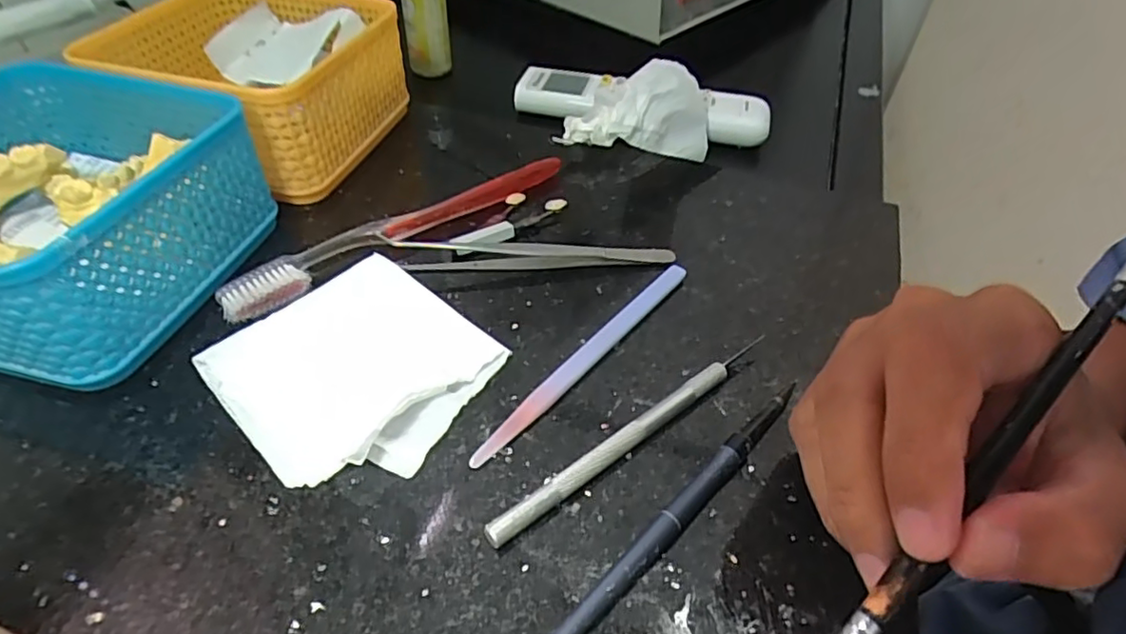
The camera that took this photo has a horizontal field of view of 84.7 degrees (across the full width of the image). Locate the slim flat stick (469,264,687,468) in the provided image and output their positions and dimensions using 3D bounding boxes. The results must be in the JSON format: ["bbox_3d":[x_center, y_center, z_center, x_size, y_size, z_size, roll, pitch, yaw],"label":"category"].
[{"bbox_3d":[0.012,0.015,0.262,0.011,0.005,0.137,32,52,25],"label":"slim flat stick"}]

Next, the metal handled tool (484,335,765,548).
[{"bbox_3d":[0.027,0.042,0.234,0.134,0.009,0.010,-29,54,-28],"label":"metal handled tool"}]

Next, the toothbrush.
[{"bbox_3d":[-0.077,-0.046,0.310,0.184,0.015,0.019,-29,53,-28],"label":"toothbrush"}]

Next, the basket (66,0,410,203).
[{"bbox_3d":[-0.173,-0.133,0.357,0.131,0.068,0.131,14,46,10],"label":"basket"}]

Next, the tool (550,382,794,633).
[{"bbox_3d":[0.033,0.072,0.206,0.009,0.009,0.159,36,54,28],"label":"tool"}]

